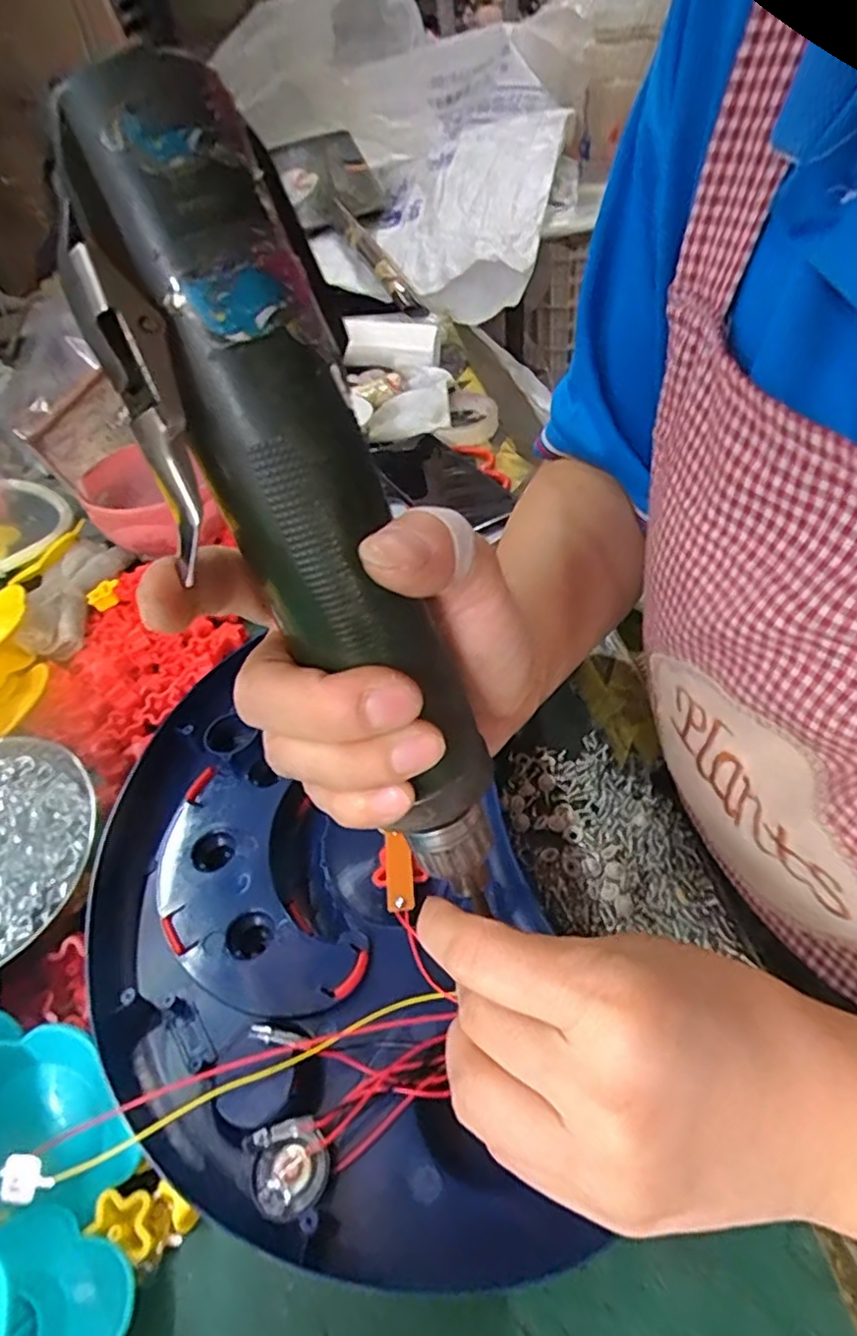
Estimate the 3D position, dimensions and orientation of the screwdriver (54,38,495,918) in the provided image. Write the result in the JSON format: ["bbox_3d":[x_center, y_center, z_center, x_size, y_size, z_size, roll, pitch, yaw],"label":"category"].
[{"bbox_3d":[-0.029,-0.027,0.166,0.042,0.200,0.035,-38,24,-31],"label":"screwdriver"}]

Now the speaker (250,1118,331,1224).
[{"bbox_3d":[-0.048,0.174,0.224,0.027,0.005,0.024,-39,52,-26],"label":"speaker"}]

